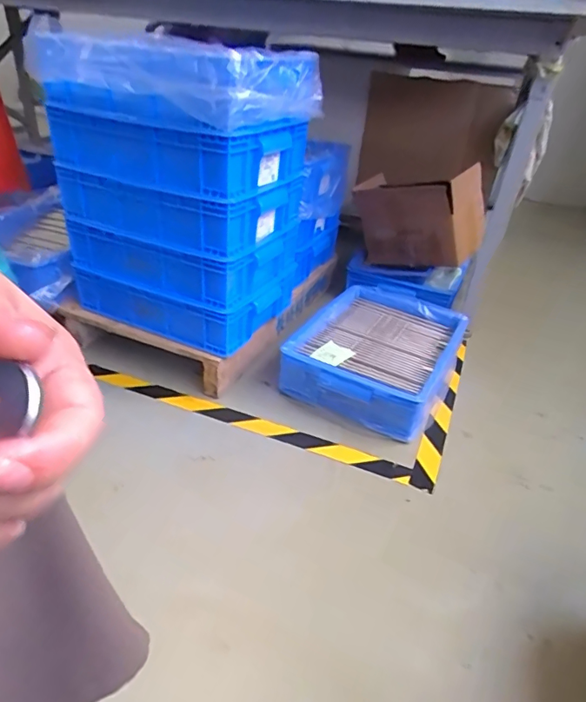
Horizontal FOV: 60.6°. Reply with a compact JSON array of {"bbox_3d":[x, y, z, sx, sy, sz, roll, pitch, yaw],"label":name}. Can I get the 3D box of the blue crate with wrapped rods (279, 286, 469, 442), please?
[{"bbox_3d":[0.205,0.005,1.173,0.321,0.129,0.455,21,35,22],"label":"blue crate with wrapped rods"}]

